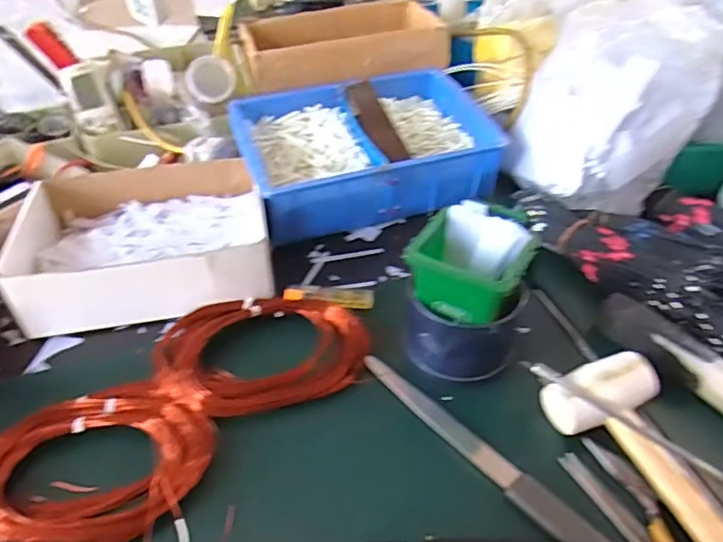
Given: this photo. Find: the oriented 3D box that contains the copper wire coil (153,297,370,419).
[{"bbox_3d":[-0.090,0.067,0.500,0.188,0.034,0.128,-5,42,-4],"label":"copper wire coil"}]

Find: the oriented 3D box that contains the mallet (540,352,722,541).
[{"bbox_3d":[0.233,0.161,0.376,0.084,0.047,0.265,-20,45,-20],"label":"mallet"}]

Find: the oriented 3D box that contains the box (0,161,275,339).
[{"bbox_3d":[-0.225,-0.040,0.596,0.243,0.071,0.192,-7,42,-7],"label":"box"}]

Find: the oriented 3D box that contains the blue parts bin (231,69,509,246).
[{"bbox_3d":[0.001,-0.153,0.696,0.296,0.093,0.209,-13,43,-13],"label":"blue parts bin"}]

